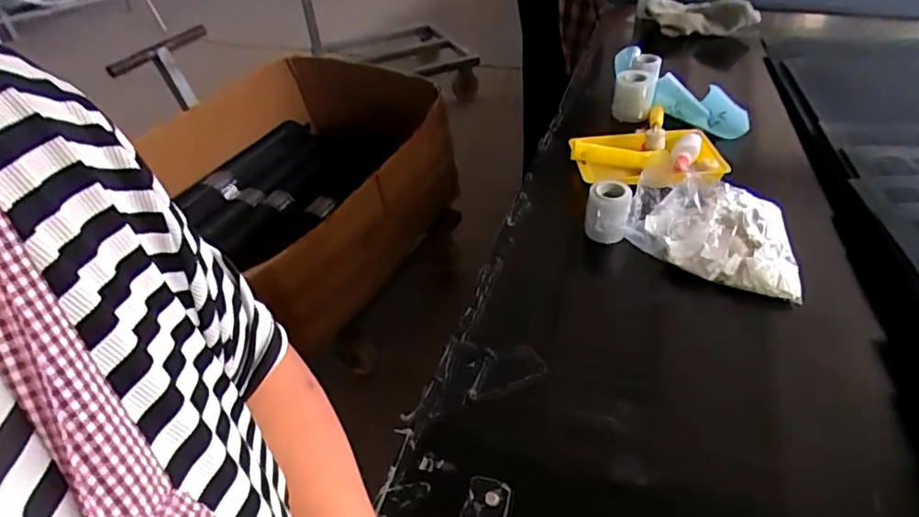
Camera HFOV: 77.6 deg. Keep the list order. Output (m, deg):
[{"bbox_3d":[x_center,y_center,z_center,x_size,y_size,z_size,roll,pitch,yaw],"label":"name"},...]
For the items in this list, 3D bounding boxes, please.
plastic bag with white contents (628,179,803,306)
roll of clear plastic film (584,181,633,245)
[{"bbox_3d":[0.310,-0.046,0.690,0.203,0.064,0.151,16,45,21],"label":"plastic bag with white contents"},{"bbox_3d":[0.184,-0.057,0.712,0.051,0.066,0.051,-2,41,2],"label":"roll of clear plastic film"}]

